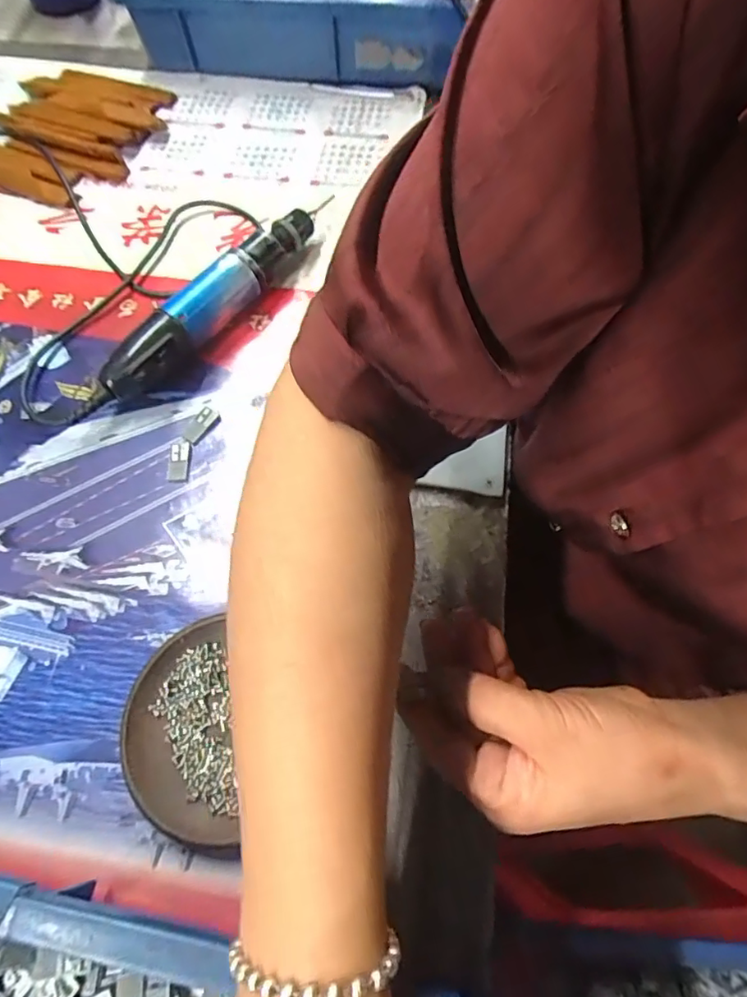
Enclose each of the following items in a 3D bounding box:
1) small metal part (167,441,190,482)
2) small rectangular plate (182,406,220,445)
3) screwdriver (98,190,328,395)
[{"bbox_3d":[-0.135,-0.026,0.374,0.014,0.004,0.031,-4,66,0],"label":"small metal part"},{"bbox_3d":[-0.123,-0.052,0.384,0.017,0.004,0.028,32,71,15],"label":"small rectangular plate"},{"bbox_3d":[-0.117,-0.156,0.411,0.038,0.040,0.217,29,70,14],"label":"screwdriver"}]

